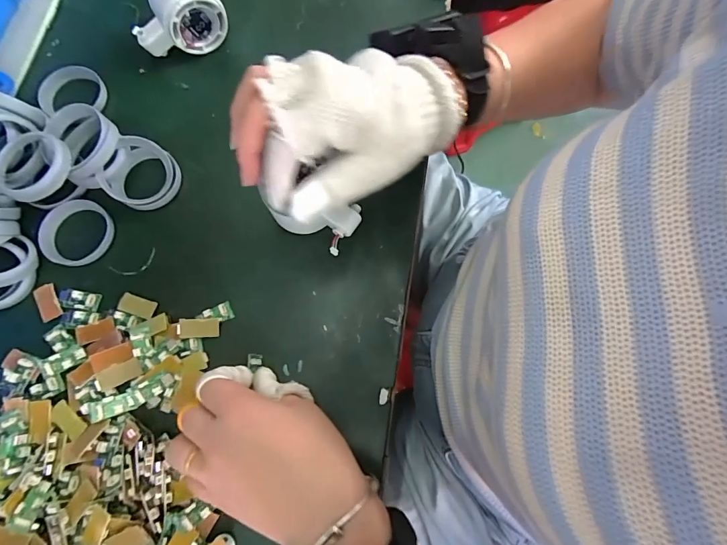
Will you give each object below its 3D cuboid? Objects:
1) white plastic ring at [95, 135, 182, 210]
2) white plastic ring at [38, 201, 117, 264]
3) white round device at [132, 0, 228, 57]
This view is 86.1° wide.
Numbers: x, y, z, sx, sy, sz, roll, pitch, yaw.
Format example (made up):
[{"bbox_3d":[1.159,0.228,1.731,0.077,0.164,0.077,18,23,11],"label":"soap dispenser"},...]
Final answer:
[{"bbox_3d":[-0.196,-0.087,0.347,0.056,0.024,0.061,0,76,-2],"label":"white plastic ring"},{"bbox_3d":[-0.254,-0.035,0.344,0.061,0.005,0.059,0,76,-2],"label":"white plastic ring"},{"bbox_3d":[-0.174,-0.243,0.368,0.086,0.063,0.045,-26,78,-8],"label":"white round device"}]

